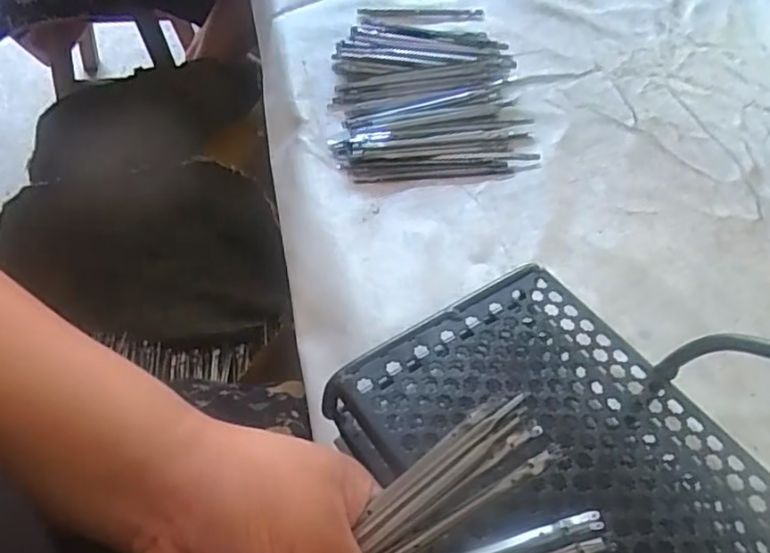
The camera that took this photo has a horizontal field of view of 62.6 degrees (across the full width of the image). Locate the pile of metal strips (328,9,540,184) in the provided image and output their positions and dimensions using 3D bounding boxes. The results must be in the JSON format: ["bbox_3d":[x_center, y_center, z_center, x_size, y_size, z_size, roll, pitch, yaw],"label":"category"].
[{"bbox_3d":[0.038,-0.185,0.594,0.169,0.022,0.245,0,53,-5],"label":"pile of metal strips"}]

